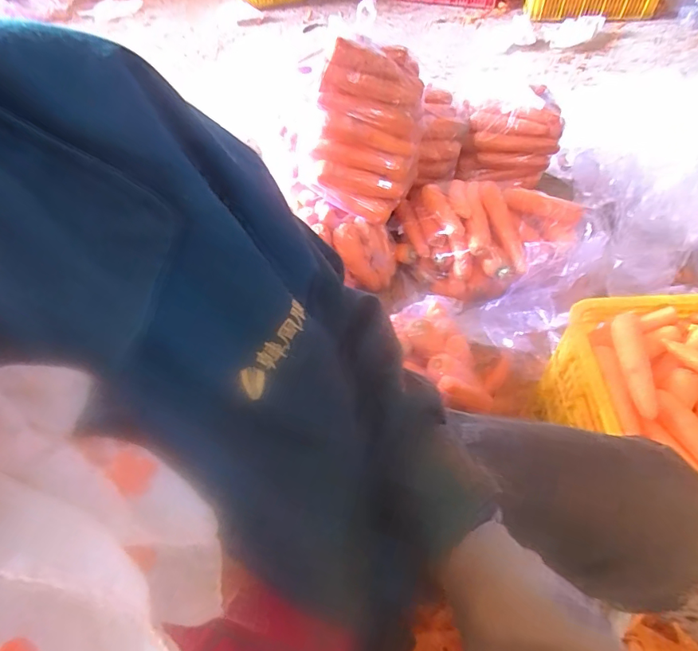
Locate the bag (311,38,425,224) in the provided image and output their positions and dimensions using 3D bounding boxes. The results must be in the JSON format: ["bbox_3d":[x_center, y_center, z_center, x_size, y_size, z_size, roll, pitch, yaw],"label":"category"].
[{"bbox_3d":[0.044,-0.402,0.947,0.227,0.333,0.078,7,21,-5],"label":"bag"}]

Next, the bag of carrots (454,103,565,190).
[{"bbox_3d":[0.402,-0.454,1.131,0.223,0.175,0.089,11,56,11],"label":"bag of carrots"}]

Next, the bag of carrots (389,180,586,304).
[{"bbox_3d":[0.302,-0.194,1.049,0.408,0.173,0.218,14,57,14],"label":"bag of carrots"}]

